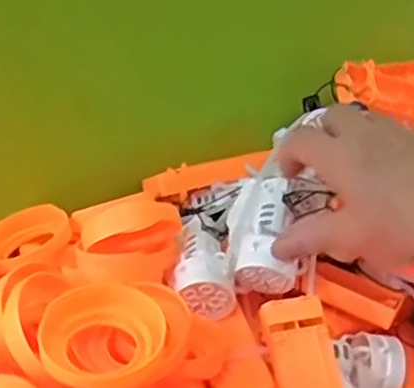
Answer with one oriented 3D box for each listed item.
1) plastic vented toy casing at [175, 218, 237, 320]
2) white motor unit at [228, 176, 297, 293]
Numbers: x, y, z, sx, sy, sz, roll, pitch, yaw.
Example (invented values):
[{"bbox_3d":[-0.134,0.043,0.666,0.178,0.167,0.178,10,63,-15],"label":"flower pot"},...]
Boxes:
[{"bbox_3d":[-0.005,0.039,0.412,0.031,0.025,0.063,-1,45,-16],"label":"plastic vented toy casing"},{"bbox_3d":[0.032,0.021,0.417,0.033,0.034,0.073,5,56,-5],"label":"white motor unit"}]

